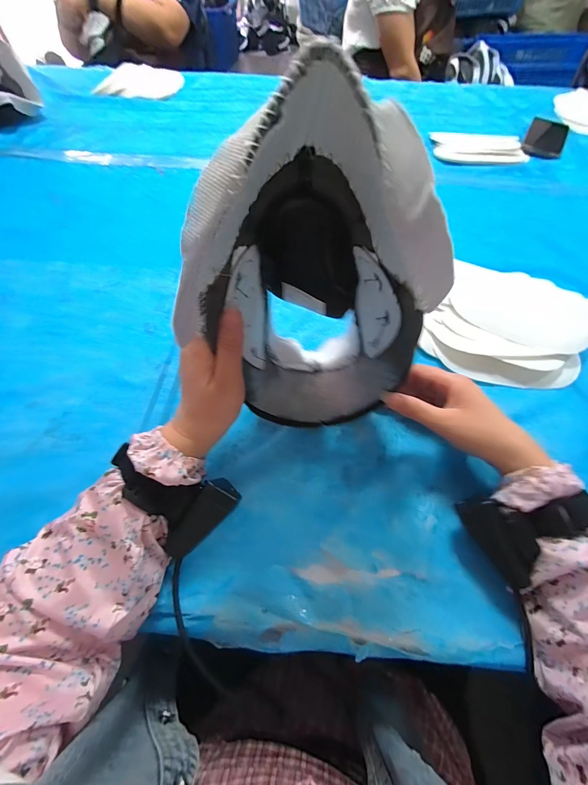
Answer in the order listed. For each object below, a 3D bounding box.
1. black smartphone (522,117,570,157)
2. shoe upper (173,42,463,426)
[{"bbox_3d":[0.517,-0.523,0.675,0.072,0.007,0.162,25,65,14],"label":"black smartphone"},{"bbox_3d":[0.014,-0.069,0.255,0.153,0.263,0.114,-4,66,6],"label":"shoe upper"}]

